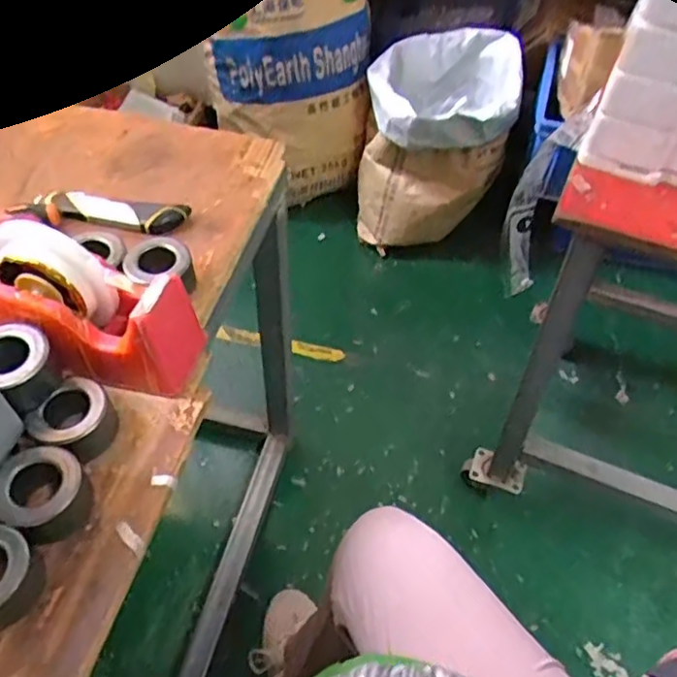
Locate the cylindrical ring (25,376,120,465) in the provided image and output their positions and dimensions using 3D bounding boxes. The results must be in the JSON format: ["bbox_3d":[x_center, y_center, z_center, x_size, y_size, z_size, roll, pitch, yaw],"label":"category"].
[{"bbox_3d":[-0.205,0.065,0.498,0.059,0.039,0.055,1,52,-2],"label":"cylindrical ring"}]

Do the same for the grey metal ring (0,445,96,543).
[{"bbox_3d":[-0.212,0.110,0.458,0.058,0.039,0.059,1,52,-2],"label":"grey metal ring"}]

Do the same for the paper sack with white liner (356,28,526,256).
[{"bbox_3d":[0.223,-0.452,1.501,0.318,0.374,0.345,10,52,6],"label":"paper sack with white liner"}]

